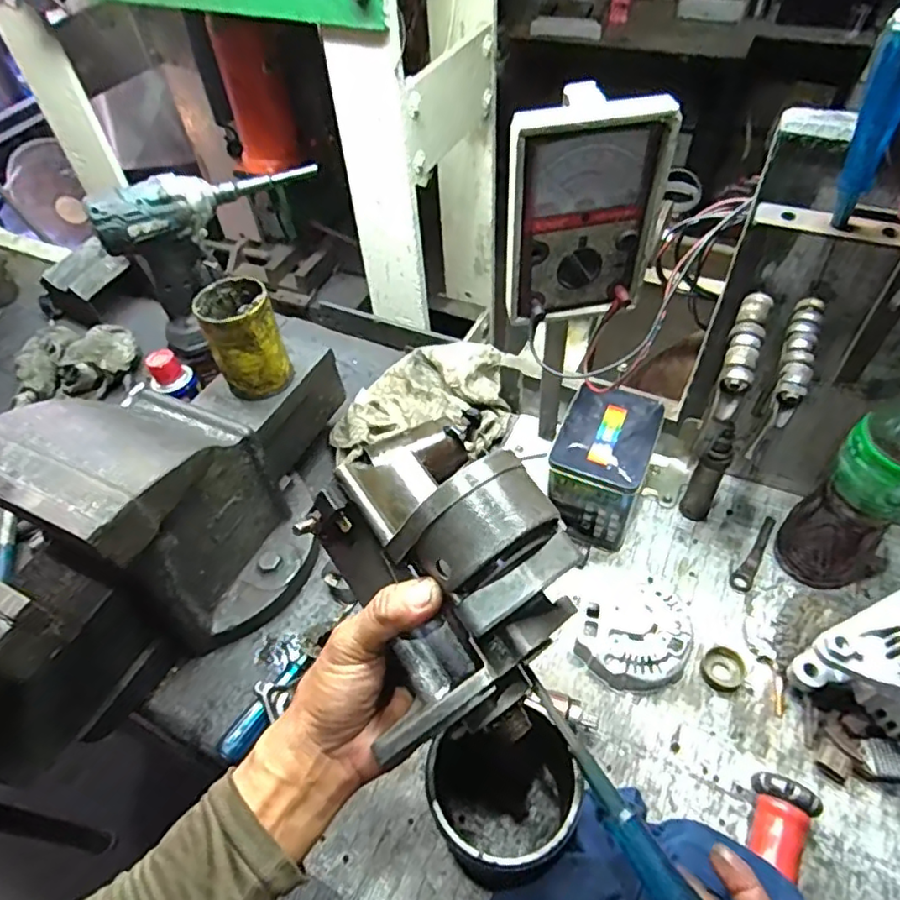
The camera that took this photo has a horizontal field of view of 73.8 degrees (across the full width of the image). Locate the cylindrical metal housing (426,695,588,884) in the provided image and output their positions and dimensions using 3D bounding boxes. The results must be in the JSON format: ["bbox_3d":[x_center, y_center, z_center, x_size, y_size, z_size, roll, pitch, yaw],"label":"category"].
[{"bbox_3d":[0.039,0.267,0.472,0.102,0.135,0.110,-2,51,2],"label":"cylindrical metal housing"}]

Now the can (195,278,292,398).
[{"bbox_3d":[-0.224,-0.120,0.657,0.073,0.117,0.069,-2,51,2],"label":"can"}]

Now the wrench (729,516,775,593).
[{"bbox_3d":[0.331,0.112,0.647,0.019,0.007,0.103,31,59,25],"label":"wrench"}]

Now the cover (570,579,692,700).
[{"bbox_3d":[0.184,0.180,0.590,0.100,0.037,0.105,24,56,21],"label":"cover"}]

